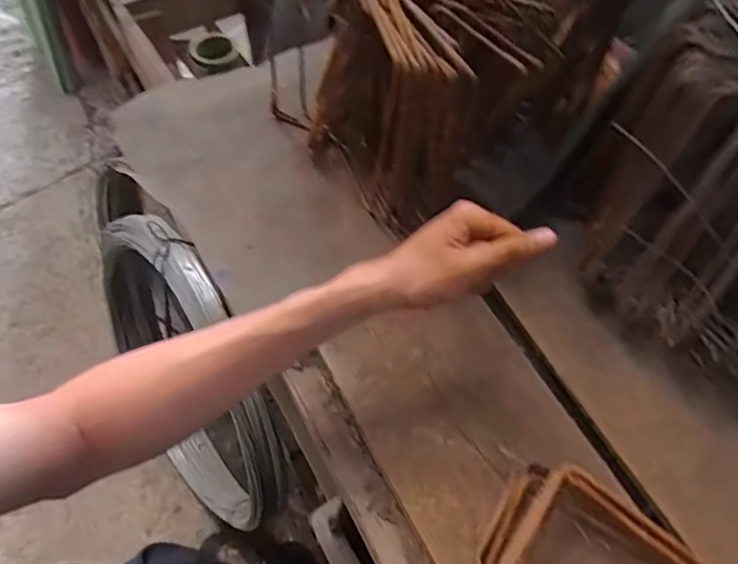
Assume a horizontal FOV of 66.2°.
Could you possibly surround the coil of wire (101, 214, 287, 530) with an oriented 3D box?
[{"bbox_3d":[-0.386,0.198,1.216,0.120,0.639,0.662,-23,87,-33],"label":"coil of wire"}]

